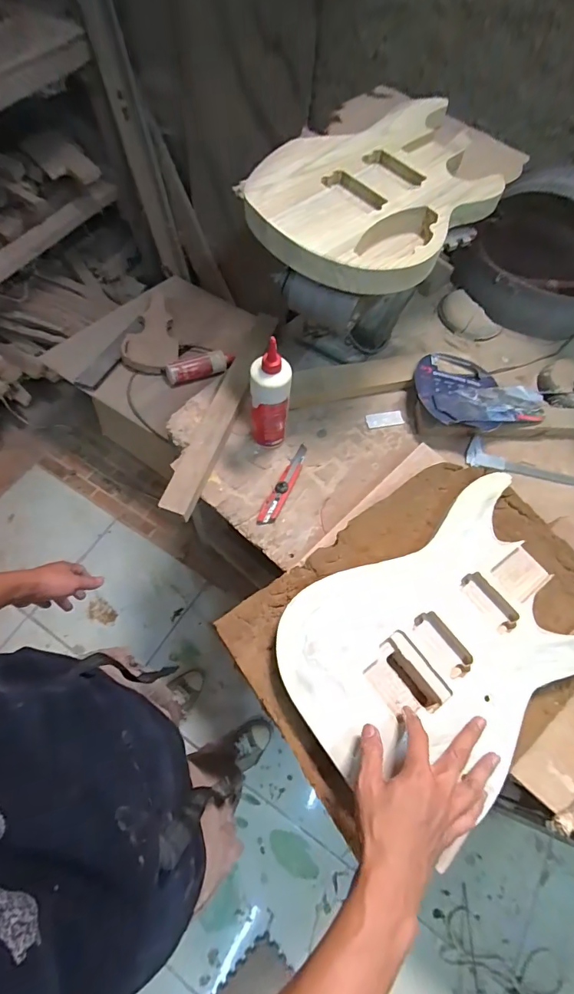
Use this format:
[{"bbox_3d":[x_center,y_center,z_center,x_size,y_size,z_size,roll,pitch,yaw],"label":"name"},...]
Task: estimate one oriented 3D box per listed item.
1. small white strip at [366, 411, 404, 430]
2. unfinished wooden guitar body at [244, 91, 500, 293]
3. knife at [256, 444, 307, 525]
[{"bbox_3d":[0.196,-0.157,0.865,0.073,0.004,0.033,-9,66,-6],"label":"small white strip"},{"bbox_3d":[0.169,-0.517,0.702,0.322,0.055,0.492,40,70,15],"label":"unfinished wooden guitar body"},{"bbox_3d":[-0.002,-0.026,0.786,0.031,0.021,0.180,25,67,9],"label":"knife"}]

